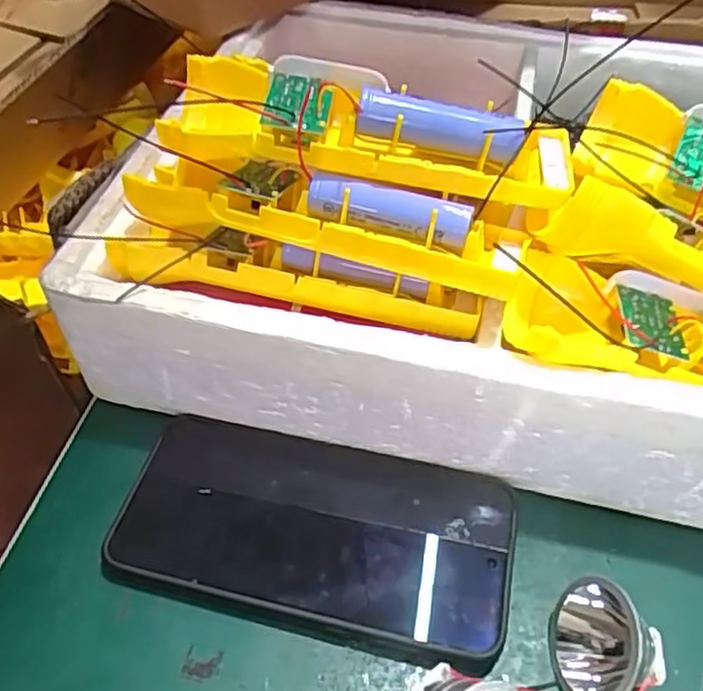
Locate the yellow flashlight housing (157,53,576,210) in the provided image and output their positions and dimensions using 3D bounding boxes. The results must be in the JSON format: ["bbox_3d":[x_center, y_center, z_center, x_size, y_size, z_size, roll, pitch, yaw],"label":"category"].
[{"bbox_3d":[0.007,-0.089,0.278,0.167,0.035,0.053,7,48,5],"label":"yellow flashlight housing"}]

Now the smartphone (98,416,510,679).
[{"bbox_3d":[-0.016,0.078,0.294,0.164,0.013,0.085,12,49,10],"label":"smartphone"}]

